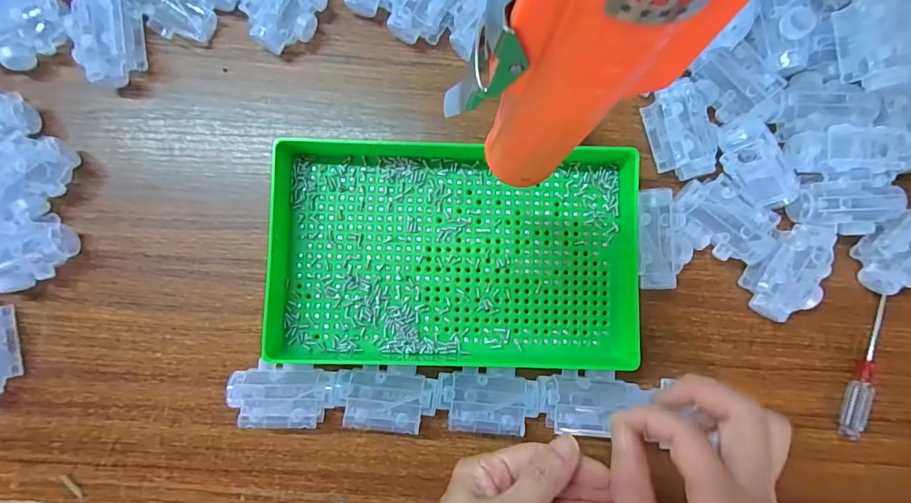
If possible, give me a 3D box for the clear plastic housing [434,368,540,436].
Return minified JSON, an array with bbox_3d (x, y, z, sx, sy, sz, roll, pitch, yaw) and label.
[{"bbox_3d":[0.022,0.100,0.313,0.067,0.018,0.039,7,89,0],"label":"clear plastic housing"}]

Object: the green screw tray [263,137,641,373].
[{"bbox_3d":[0.000,0.002,0.318,0.240,0.034,0.154,2,87,-1],"label":"green screw tray"}]

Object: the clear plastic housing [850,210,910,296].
[{"bbox_3d":[0.326,-0.003,0.334,0.047,0.027,0.069,34,89,-7],"label":"clear plastic housing"}]

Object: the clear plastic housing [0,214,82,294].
[{"bbox_3d":[-0.306,0.003,0.322,0.069,0.030,0.045,-16,87,-2],"label":"clear plastic housing"}]

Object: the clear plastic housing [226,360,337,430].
[{"bbox_3d":[-0.116,0.098,0.316,0.068,0.028,0.039,7,87,-1],"label":"clear plastic housing"}]

